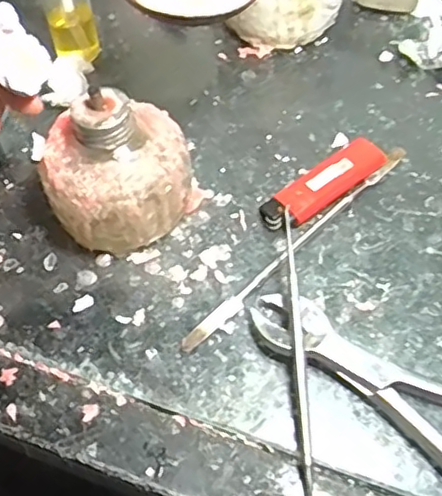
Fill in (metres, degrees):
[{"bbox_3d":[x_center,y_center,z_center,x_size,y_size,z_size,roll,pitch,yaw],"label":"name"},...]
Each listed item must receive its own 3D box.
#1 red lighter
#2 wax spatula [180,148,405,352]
[{"bbox_3d":[0.057,-0.034,0.357,0.081,0.012,0.022,-35,63,-20],"label":"red lighter"},{"bbox_3d":[0.043,-0.004,0.341,0.009,0.005,0.170,40,66,23],"label":"wax spatula"}]

